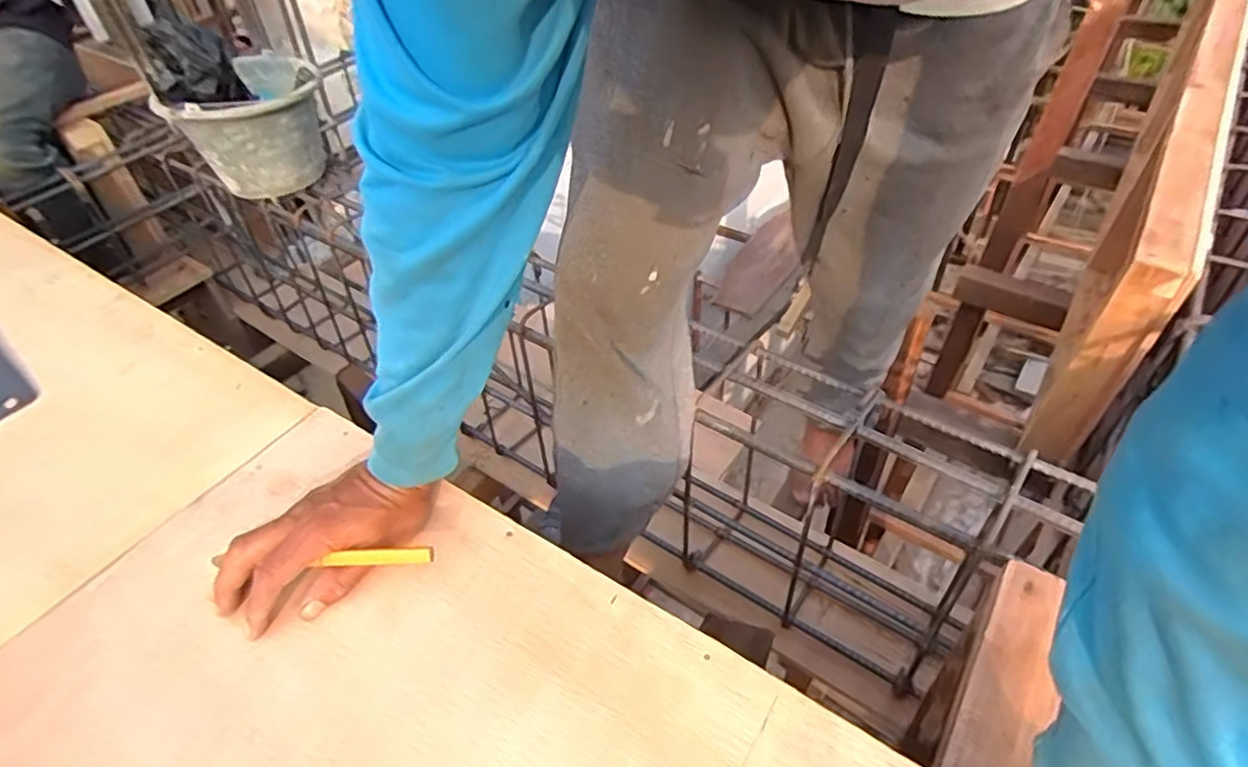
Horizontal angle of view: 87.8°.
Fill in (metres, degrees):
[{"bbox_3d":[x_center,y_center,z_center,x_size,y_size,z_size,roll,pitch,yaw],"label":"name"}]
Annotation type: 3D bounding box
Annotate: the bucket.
[{"bbox_3d":[-0.630,-0.432,1.113,0.224,0.171,0.224,-3,45,2],"label":"bucket"}]

